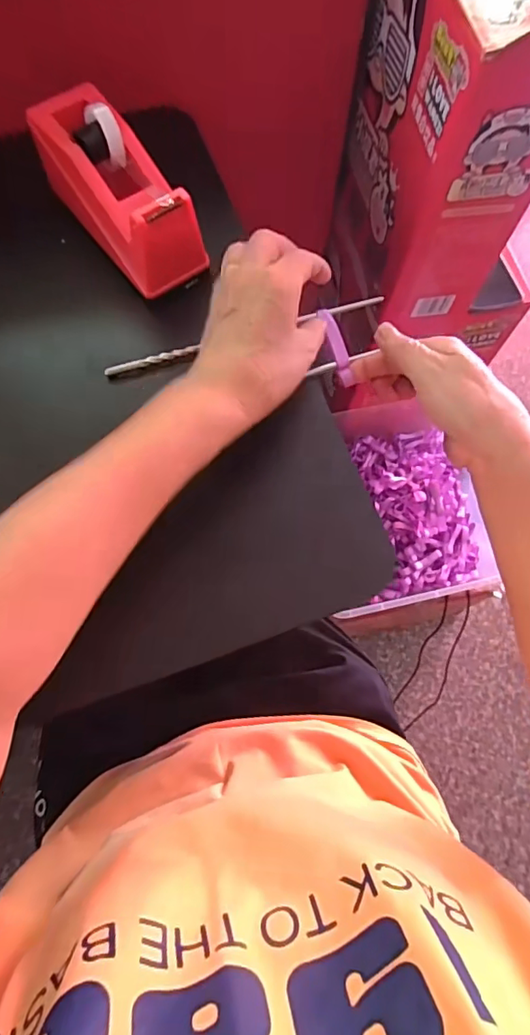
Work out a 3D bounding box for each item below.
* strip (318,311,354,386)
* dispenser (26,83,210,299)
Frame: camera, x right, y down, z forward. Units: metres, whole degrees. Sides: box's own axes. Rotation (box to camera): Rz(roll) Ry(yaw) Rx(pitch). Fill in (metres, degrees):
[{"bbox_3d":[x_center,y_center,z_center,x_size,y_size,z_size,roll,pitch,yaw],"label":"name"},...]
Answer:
[{"bbox_3d":[0.055,-0.131,0.388,0.011,0.009,0.065,-12,78,-6],"label":"strip"},{"bbox_3d":[-0.111,-0.249,0.383,0.065,0.069,0.161,-37,86,-14],"label":"dispenser"}]

